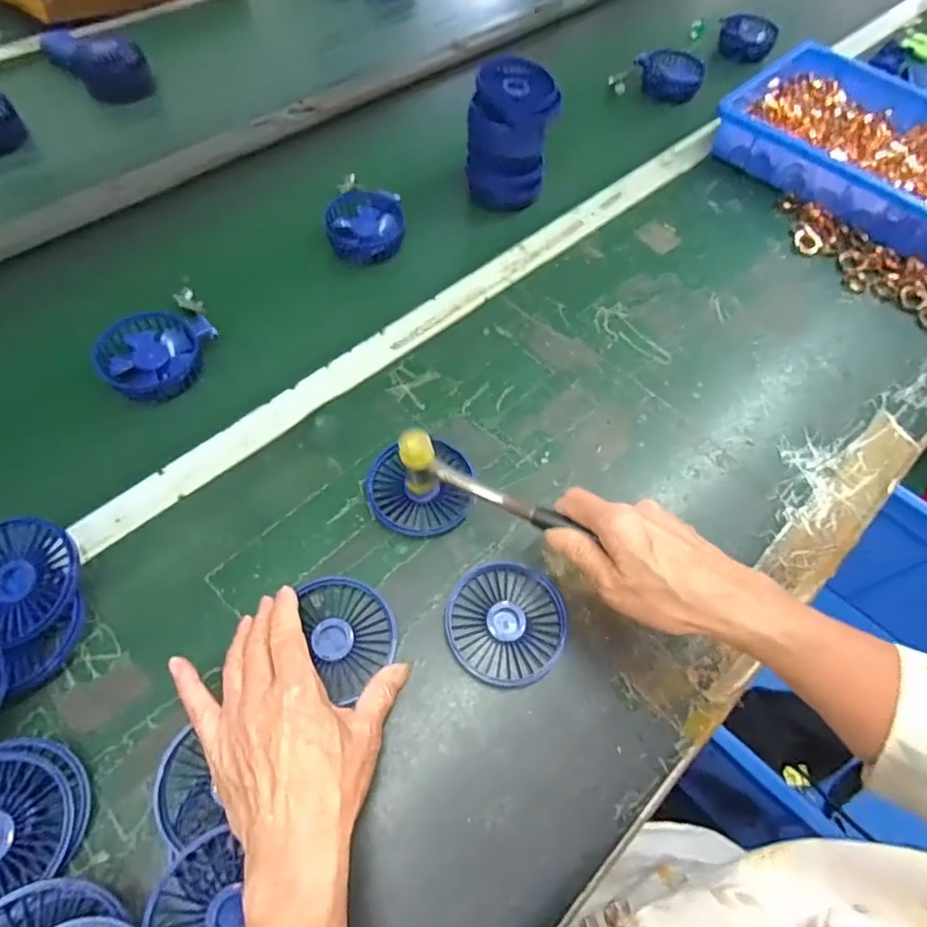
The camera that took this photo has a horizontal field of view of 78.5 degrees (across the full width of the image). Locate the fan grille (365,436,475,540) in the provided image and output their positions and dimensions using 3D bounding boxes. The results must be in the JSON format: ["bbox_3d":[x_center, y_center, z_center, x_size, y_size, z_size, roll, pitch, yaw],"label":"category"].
[{"bbox_3d":[-0.035,0.019,0.470,0.085,0.011,0.083,-7,60,-8],"label":"fan grille"}]

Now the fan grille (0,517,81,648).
[{"bbox_3d":[-0.314,0.081,0.399,0.086,0.021,0.079,0,69,-1],"label":"fan grille"}]

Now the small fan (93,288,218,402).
[{"bbox_3d":[-0.284,-0.113,0.541,0.088,0.027,0.119,35,63,15],"label":"small fan"}]

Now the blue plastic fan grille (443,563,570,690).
[{"bbox_3d":[0.032,0.118,0.424,0.087,0.012,0.086,-12,61,-11],"label":"blue plastic fan grille"}]

